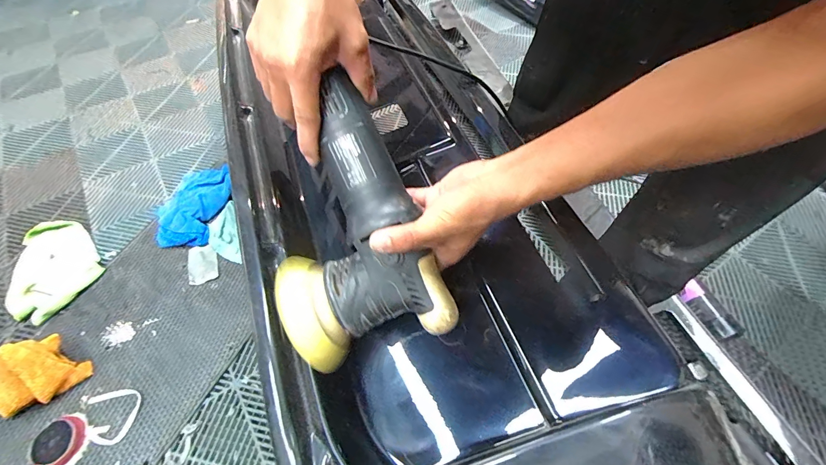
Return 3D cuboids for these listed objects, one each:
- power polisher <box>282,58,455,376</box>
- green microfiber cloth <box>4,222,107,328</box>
[{"bbox_3d":[-0.063,-0.010,0.389,0.145,0.125,0.238,-19,89,7],"label":"power polisher"},{"bbox_3d":[-0.901,0.081,0.914,0.193,0.034,0.271,-38,64,-23],"label":"green microfiber cloth"}]

